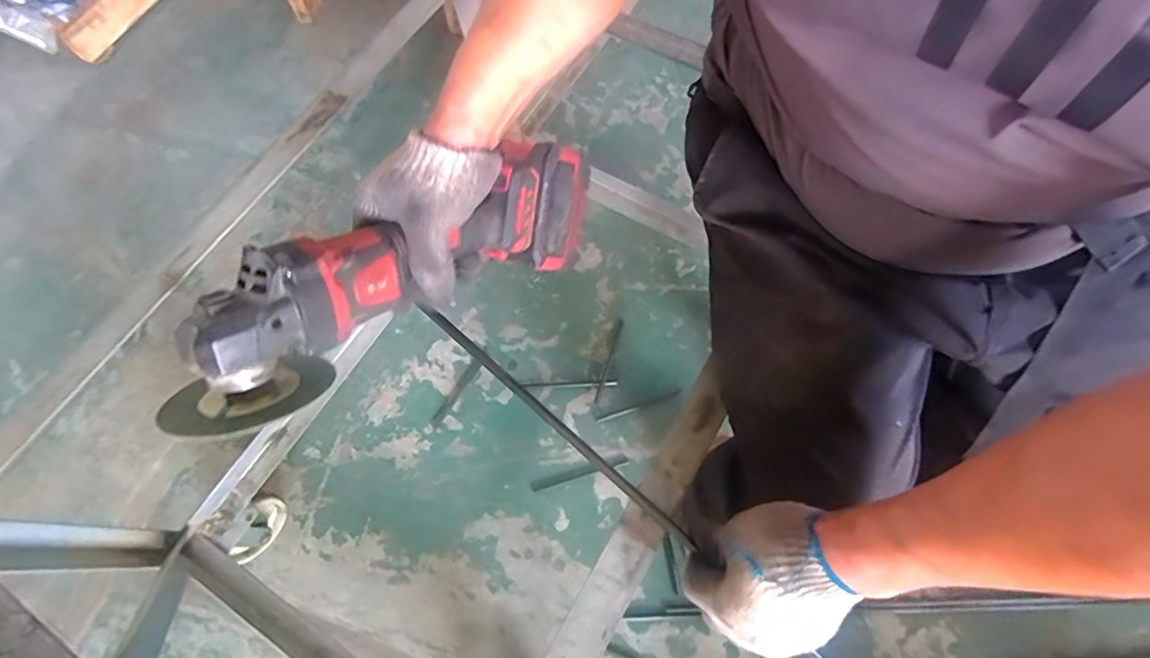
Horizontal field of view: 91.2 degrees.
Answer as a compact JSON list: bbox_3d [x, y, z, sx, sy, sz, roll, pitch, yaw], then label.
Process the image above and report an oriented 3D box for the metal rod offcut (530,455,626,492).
[{"bbox_3d":[0.008,0.272,1.059,0.186,0.013,0.018,-14,66,-5],"label":"metal rod offcut"}]

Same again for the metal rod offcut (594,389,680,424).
[{"bbox_3d":[0.124,0.151,1.098,0.171,0.010,0.015,-18,67,-6],"label":"metal rod offcut"}]

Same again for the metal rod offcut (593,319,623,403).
[{"bbox_3d":[0.065,0.062,1.129,0.013,0.004,0.180,17,67,9],"label":"metal rod offcut"}]

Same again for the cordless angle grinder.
[{"bbox_3d":[-0.116,-0.055,0.437,0.087,0.099,0.380,37,46,16],"label":"cordless angle grinder"}]

